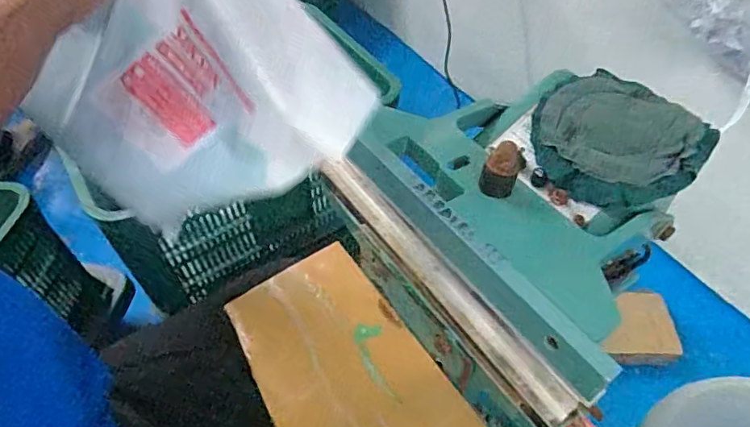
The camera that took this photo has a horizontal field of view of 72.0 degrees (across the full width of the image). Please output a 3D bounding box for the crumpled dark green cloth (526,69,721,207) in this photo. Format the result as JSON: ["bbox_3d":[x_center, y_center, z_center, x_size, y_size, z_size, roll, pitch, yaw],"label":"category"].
[{"bbox_3d":[0.239,-0.078,0.519,0.158,0.041,0.147,36,60,23],"label":"crumpled dark green cloth"}]

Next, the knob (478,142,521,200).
[{"bbox_3d":[0.110,-0.038,0.455,0.029,0.041,0.027,13,53,8],"label":"knob"}]

